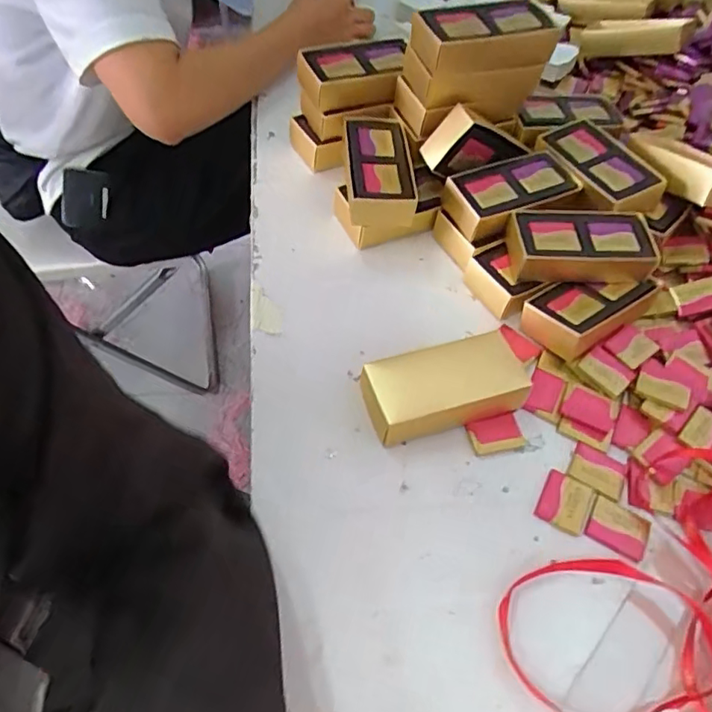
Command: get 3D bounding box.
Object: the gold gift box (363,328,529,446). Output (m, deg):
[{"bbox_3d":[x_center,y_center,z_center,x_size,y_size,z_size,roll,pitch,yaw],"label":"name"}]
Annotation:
[{"bbox_3d":[0.063,0.025,0.427,0.113,0.036,0.056,-13,58,-16],"label":"gold gift box"}]

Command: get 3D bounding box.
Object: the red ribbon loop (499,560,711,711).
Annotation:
[{"bbox_3d":[0.152,0.167,0.348,0.121,0.017,0.095,-13,59,-17],"label":"red ribbon loop"}]

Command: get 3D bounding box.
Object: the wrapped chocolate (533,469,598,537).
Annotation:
[{"bbox_3d":[0.146,0.101,0.401,0.035,0.004,0.039,27,56,10],"label":"wrapped chocolate"}]

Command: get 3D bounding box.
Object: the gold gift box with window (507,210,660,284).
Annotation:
[{"bbox_3d":[0.187,-0.091,0.484,0.115,0.032,0.057,2,55,-7],"label":"gold gift box with window"}]

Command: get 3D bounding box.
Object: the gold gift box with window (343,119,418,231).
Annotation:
[{"bbox_3d":[0.020,-0.169,0.515,0.056,0.032,0.127,1,56,-7],"label":"gold gift box with window"}]

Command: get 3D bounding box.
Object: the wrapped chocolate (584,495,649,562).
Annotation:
[{"bbox_3d":[0.180,0.118,0.396,0.040,0.004,0.032,27,56,11],"label":"wrapped chocolate"}]

